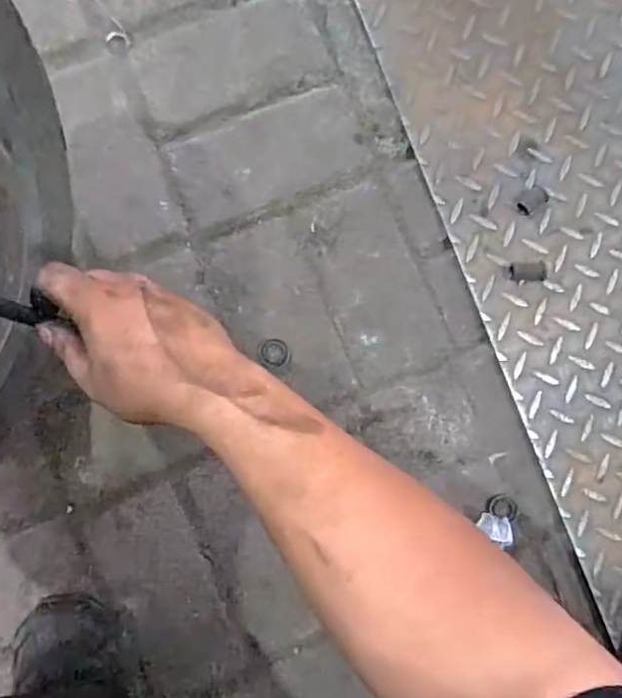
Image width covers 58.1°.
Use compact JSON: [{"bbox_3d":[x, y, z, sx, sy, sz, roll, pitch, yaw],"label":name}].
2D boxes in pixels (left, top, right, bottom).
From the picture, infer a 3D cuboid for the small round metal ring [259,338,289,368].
[{"bbox_3d":[-0.038,0.004,0.582,0.029,0.007,0.029,3,88,-3],"label":"small round metal ring"}]

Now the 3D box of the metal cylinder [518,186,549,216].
[{"bbox_3d":[0.230,-0.154,0.579,0.030,0.015,0.021,-36,90,-3],"label":"metal cylinder"}]

